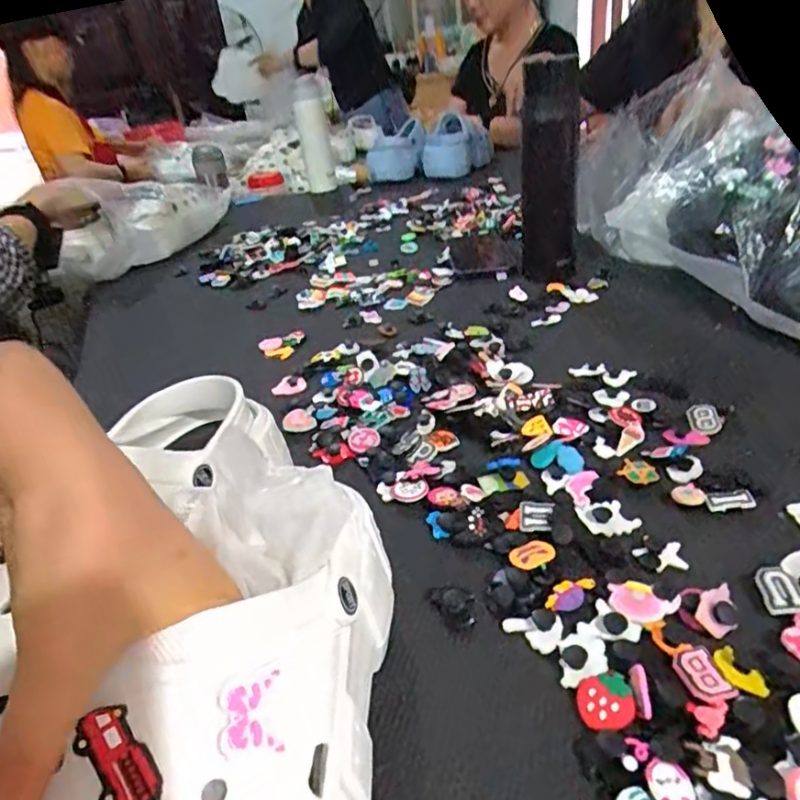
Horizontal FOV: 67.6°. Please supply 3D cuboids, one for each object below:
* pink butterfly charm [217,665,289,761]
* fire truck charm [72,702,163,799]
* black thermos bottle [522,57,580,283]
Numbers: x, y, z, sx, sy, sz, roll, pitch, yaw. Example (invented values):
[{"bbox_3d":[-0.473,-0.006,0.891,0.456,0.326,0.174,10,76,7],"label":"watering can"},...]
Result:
[{"bbox_3d":[-0.049,0.104,0.198,0.020,0.004,0.025,2,66,-24],"label":"pink butterfly charm"},{"bbox_3d":[-0.087,0.112,0.184,0.017,0.006,0.033,-29,71,-31],"label":"fire truck charm"},{"bbox_3d":[0.168,-0.253,0.675,0.063,0.222,0.054,3,32,16],"label":"black thermos bottle"}]

